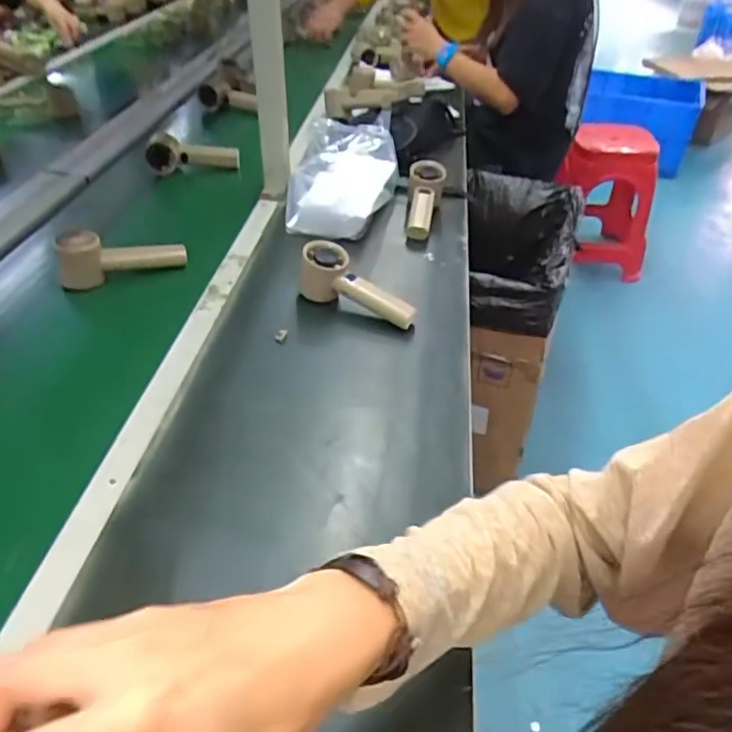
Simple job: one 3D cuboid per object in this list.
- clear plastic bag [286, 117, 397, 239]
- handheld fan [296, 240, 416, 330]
[{"bbox_3d":[-0.034,-0.321,0.995,0.162,0.087,0.298,4,40,4],"label":"clear plastic bag"},{"bbox_3d":[-0.011,-0.094,0.761,0.158,0.065,0.044,29,43,6],"label":"handheld fan"}]

